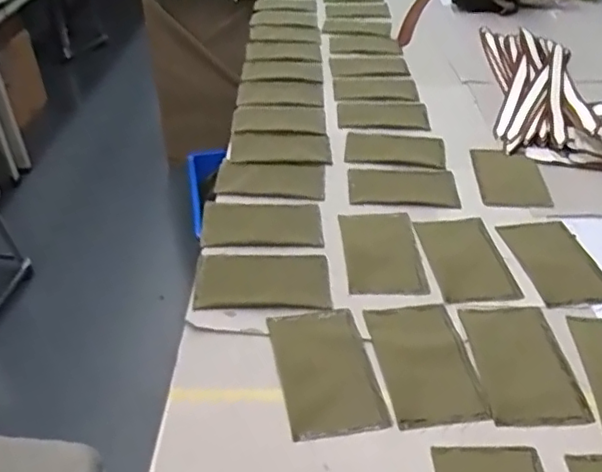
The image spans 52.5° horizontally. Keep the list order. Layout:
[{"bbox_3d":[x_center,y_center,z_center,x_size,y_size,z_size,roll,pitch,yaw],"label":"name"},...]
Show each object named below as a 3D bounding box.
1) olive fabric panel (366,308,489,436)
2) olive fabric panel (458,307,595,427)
[{"bbox_3d":[0.159,0.162,0.786,0.114,0.010,0.196,-5,40,-7],"label":"olive fabric panel"},{"bbox_3d":[0.281,0.161,0.786,0.111,0.006,0.196,-4,39,1],"label":"olive fabric panel"}]

